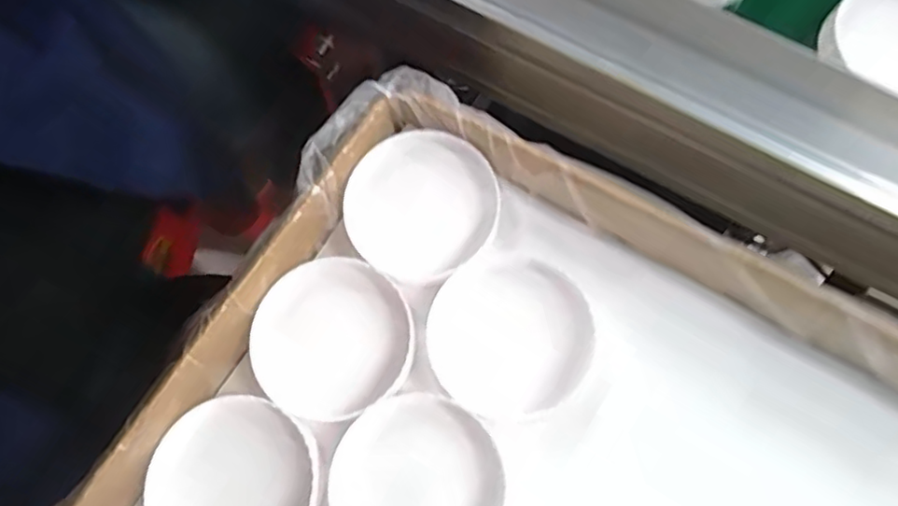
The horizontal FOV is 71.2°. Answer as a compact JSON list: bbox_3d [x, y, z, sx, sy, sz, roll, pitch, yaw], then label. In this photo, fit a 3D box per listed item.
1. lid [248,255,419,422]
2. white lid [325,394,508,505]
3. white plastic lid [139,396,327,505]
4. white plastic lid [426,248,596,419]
[{"bbox_3d":[-0.056,0.041,0.304,0.076,0.015,0.075,1,73,-2],"label":"lid"},{"bbox_3d":[-0.015,0.104,0.282,0.074,0.021,0.074,1,73,-2],"label":"white lid"},{"bbox_3d":[-0.098,0.107,0.287,0.076,0.020,0.074,1,73,-2],"label":"white plastic lid"},{"bbox_3d":[0.029,0.038,0.296,0.073,0.012,0.074,1,73,-2],"label":"white plastic lid"}]

